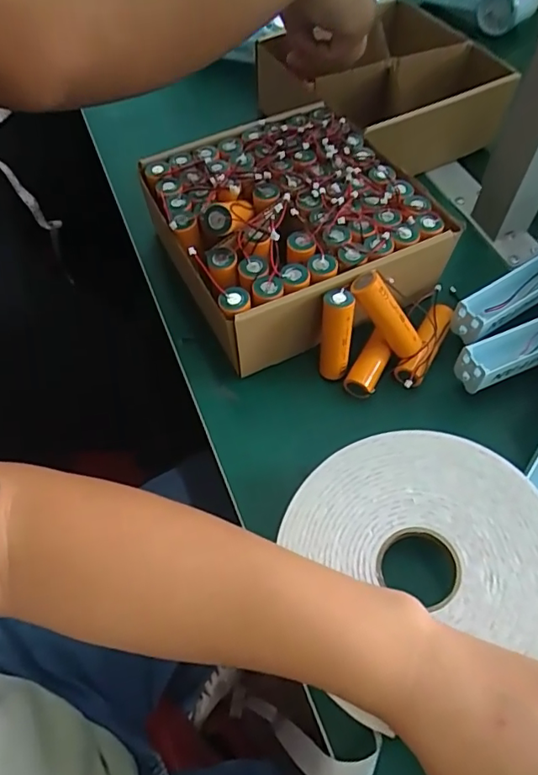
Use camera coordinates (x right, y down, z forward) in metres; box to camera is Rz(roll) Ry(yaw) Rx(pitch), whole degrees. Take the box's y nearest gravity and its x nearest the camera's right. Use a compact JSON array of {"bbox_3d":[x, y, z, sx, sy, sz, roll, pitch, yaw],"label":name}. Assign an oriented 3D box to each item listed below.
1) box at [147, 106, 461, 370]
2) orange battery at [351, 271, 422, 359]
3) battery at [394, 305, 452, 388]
[{"bbox_3d":[0.016,-0.136,0.423,0.195,0.086,0.191,-22,61,-11],"label":"box"},{"bbox_3d":[0.086,-0.049,0.372,0.018,0.072,0.017,-5,48,46],"label":"orange battery"},{"bbox_3d":[0.118,-0.032,0.399,0.021,0.018,0.074,26,63,16],"label":"battery"}]

